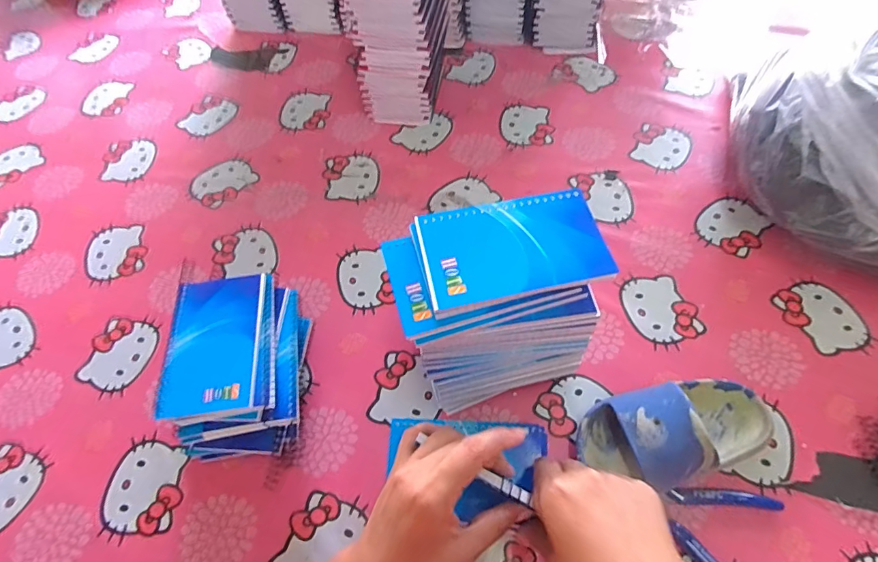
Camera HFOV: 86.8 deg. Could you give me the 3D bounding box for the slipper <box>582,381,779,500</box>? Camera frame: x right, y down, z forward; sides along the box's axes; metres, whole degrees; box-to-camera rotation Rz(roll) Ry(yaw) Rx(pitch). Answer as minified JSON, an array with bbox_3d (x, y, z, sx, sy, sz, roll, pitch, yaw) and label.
[{"bbox_3d":[0.209,0.128,0.402,0.167,0.060,0.078,-14,61,-5],"label":"slipper"}]

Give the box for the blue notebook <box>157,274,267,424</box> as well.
[{"bbox_3d":[-0.205,0.060,0.425,0.094,0.018,0.133,-8,60,-2],"label":"blue notebook"}]

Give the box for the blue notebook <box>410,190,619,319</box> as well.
[{"bbox_3d":[0.053,-0.026,0.343,0.133,0.006,0.081,-12,60,-4],"label":"blue notebook"}]

